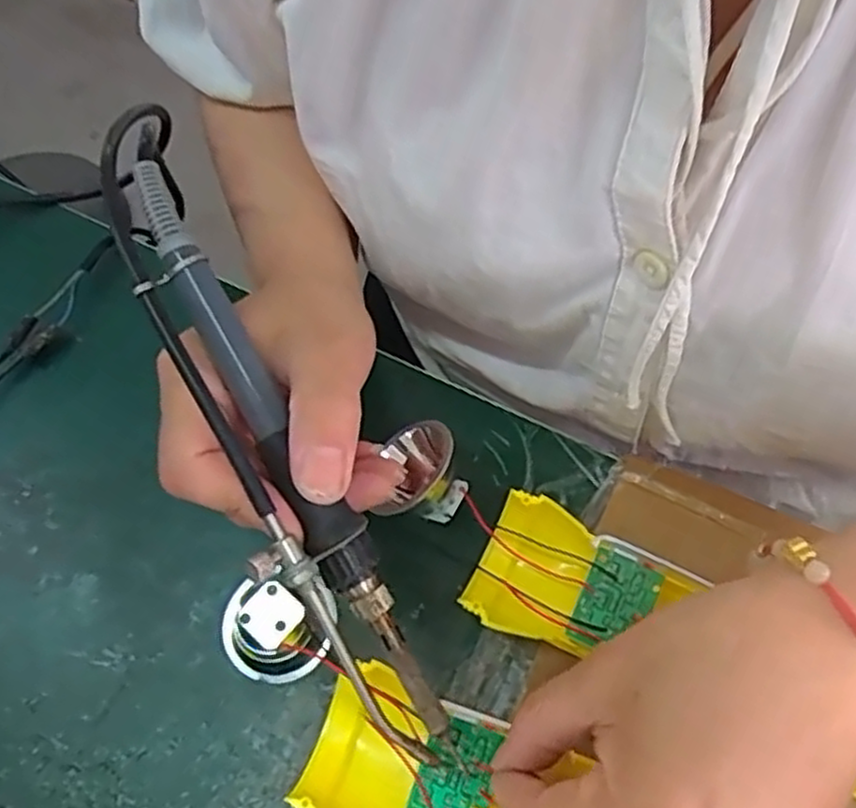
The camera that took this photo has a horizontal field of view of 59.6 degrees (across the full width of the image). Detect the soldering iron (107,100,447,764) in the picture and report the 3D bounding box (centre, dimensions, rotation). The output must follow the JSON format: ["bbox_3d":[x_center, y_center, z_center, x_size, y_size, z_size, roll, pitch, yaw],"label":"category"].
[{"bbox_3d":[-0.051,0.007,0.232,0.028,0.019,0.213,-28,86,-13],"label":"soldering iron"}]

